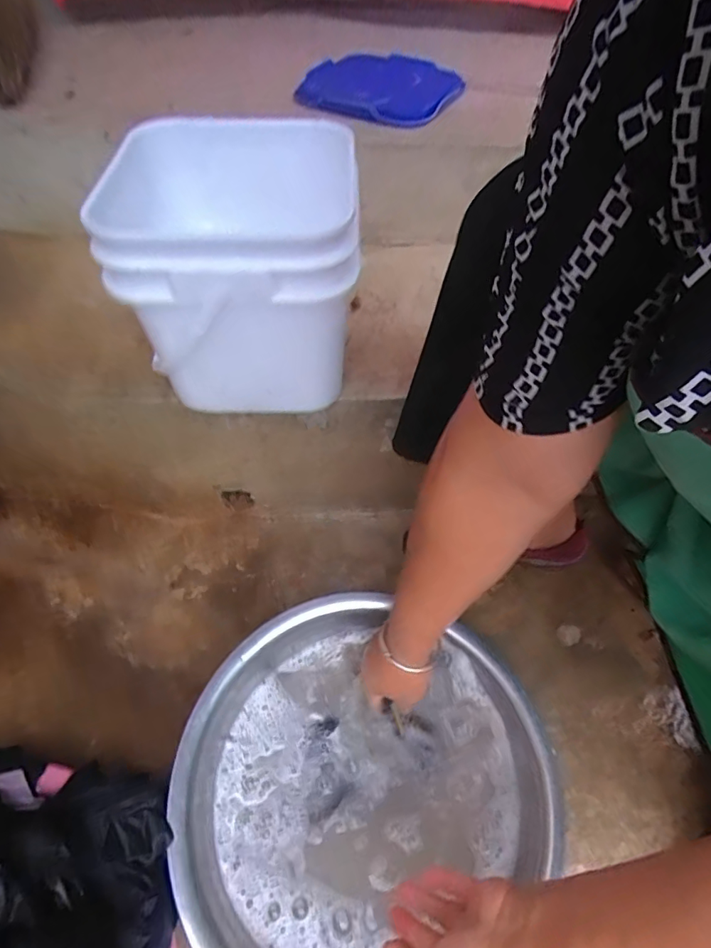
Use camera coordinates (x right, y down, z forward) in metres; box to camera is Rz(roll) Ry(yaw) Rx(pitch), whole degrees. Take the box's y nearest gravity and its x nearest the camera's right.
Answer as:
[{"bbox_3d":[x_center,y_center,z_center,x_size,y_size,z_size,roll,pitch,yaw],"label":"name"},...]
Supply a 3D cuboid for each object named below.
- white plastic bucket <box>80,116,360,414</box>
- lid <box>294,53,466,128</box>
[{"bbox_3d":[-0.099,-0.199,0.466,0.194,0.190,0.234,0,54,-1],"label":"white plastic bucket"},{"bbox_3d":[0.044,-0.535,0.658,0.193,0.025,0.227,15,55,9],"label":"lid"}]

